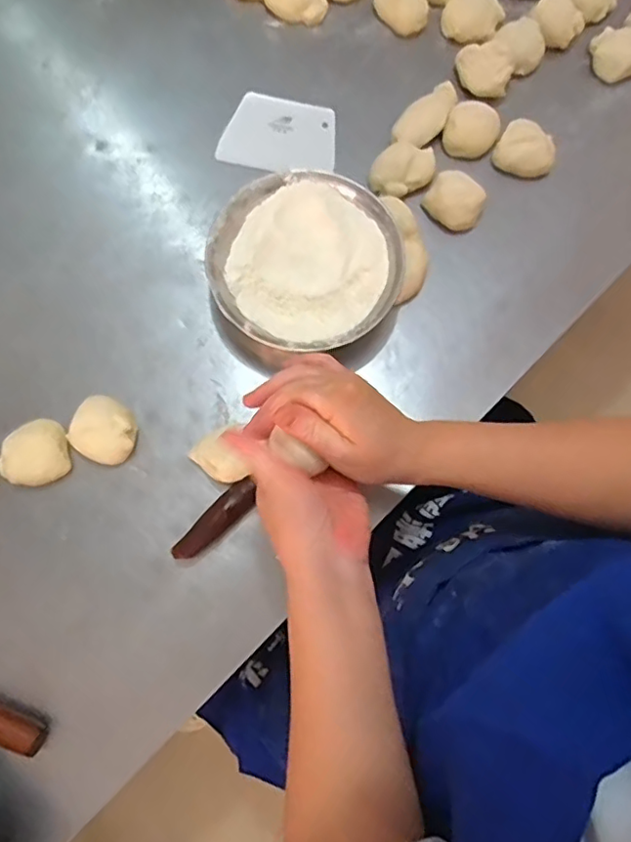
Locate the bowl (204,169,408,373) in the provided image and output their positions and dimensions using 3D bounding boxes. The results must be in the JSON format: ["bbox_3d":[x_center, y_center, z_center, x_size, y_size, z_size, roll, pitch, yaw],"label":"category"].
[{"bbox_3d":[-0.008,-0.150,0.592,0.189,0.073,0.186,4,76,1],"label":"bowl"}]

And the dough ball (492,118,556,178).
[{"bbox_3d":[0.232,-0.296,0.627,0.064,0.032,0.053,31,78,8],"label":"dough ball"}]

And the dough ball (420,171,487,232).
[{"bbox_3d":[0.150,-0.237,0.607,0.062,0.027,0.051,37,79,9],"label":"dough ball"}]

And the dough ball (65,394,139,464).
[{"bbox_3d":[-0.204,0.009,0.553,0.067,0.032,0.058,38,79,9],"label":"dough ball"}]

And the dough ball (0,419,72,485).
[{"bbox_3d":[-0.267,0.032,0.542,0.063,0.025,0.056,-15,76,-4],"label":"dough ball"}]

